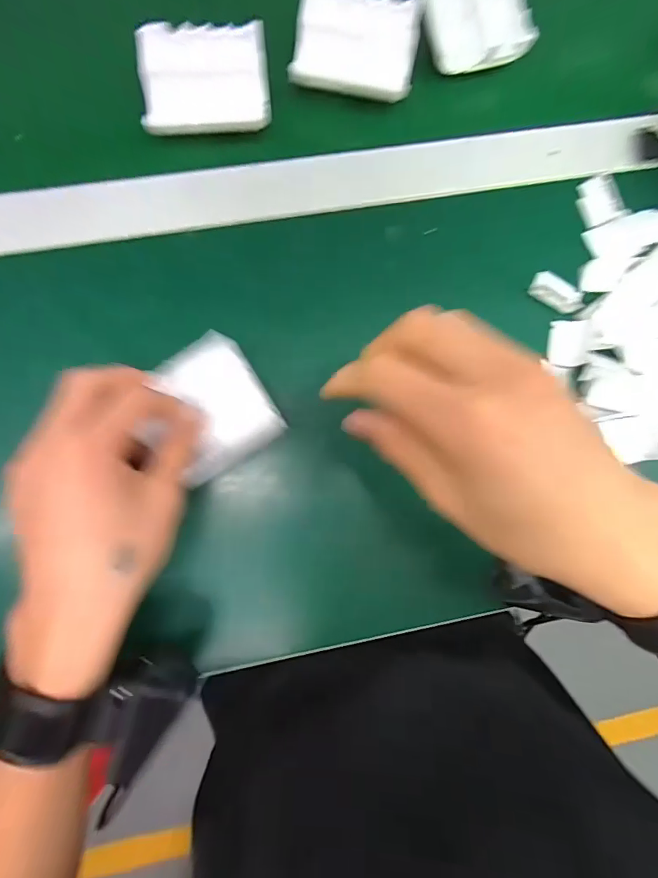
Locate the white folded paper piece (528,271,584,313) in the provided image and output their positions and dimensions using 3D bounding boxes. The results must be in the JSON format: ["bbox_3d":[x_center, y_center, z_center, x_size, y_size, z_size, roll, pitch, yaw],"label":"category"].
[{"bbox_3d":[0.166,-0.107,0.313,0.038,0.010,0.020,29,84,-3],"label":"white folded paper piece"}]

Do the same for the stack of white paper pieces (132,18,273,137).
[{"bbox_3d":[-0.084,-0.246,0.297,0.085,0.013,0.063,-7,107,-9],"label":"stack of white paper pieces"}]

